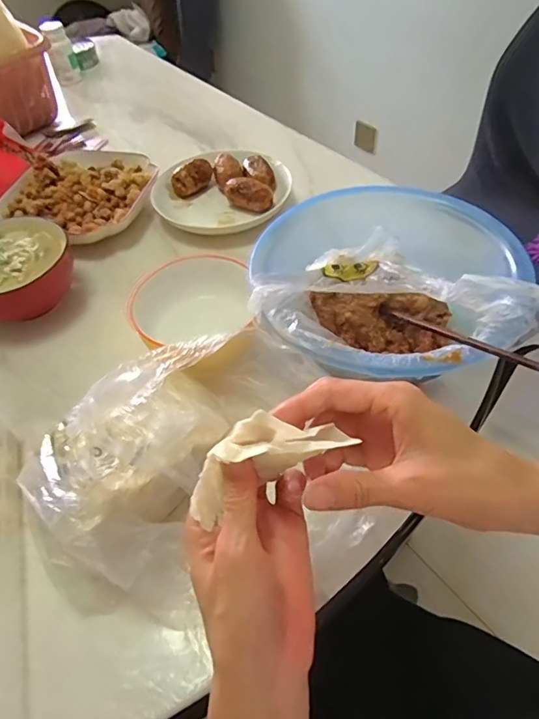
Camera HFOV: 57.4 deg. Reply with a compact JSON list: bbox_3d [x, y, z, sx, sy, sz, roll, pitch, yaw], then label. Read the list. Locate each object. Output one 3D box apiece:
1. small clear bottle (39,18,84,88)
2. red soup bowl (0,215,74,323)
[{"bbox_3d":[-0.388,-0.569,0.919,0.048,0.109,0.044,-22,53,-14],"label":"small clear bottle"},{"bbox_3d":[-0.277,-0.091,0.539,0.120,0.066,0.126,-2,51,2],"label":"red soup bowl"}]

